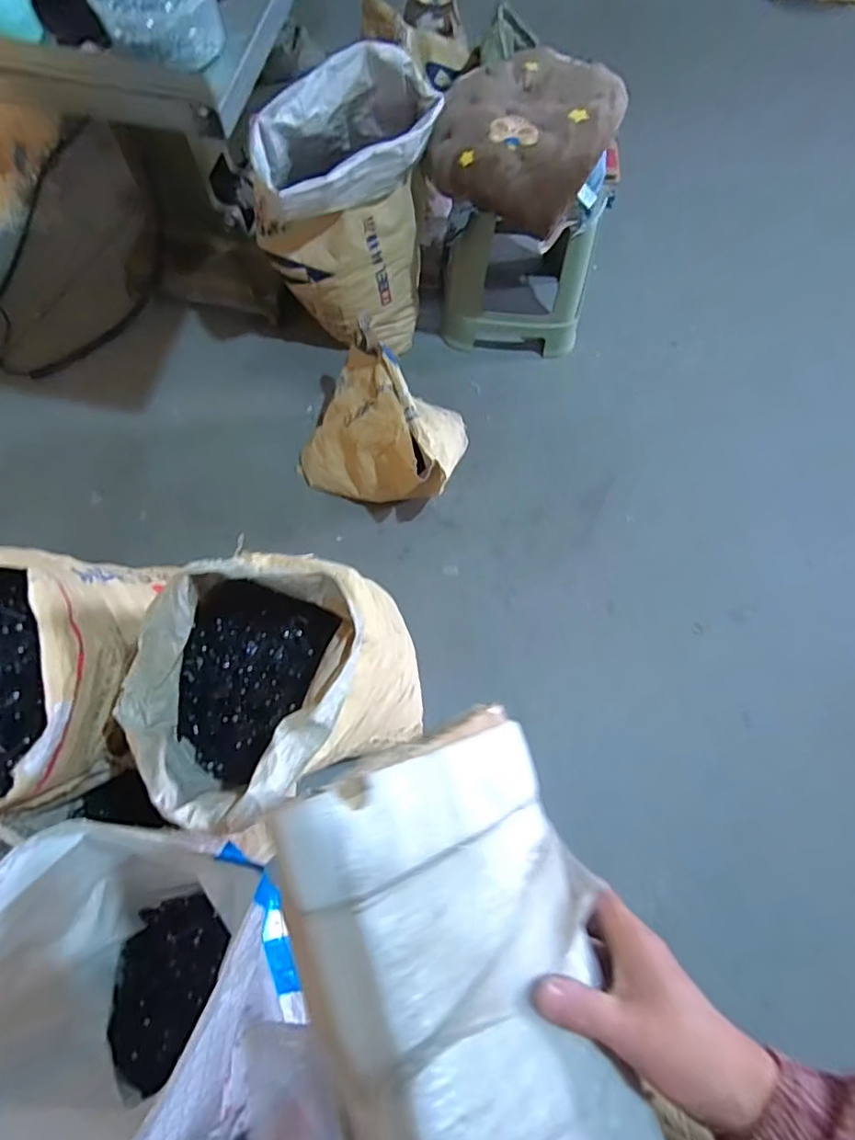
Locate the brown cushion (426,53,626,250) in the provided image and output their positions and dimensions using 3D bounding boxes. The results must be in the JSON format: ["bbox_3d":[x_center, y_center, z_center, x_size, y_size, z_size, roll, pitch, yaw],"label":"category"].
[{"bbox_3d":[0.204,-0.928,1.221,0.356,0.149,0.354,29,73,8],"label":"brown cushion"}]

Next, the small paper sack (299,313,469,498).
[{"bbox_3d":[-0.103,-0.350,1.353,0.371,0.247,0.308,21,72,6],"label":"small paper sack"}]

